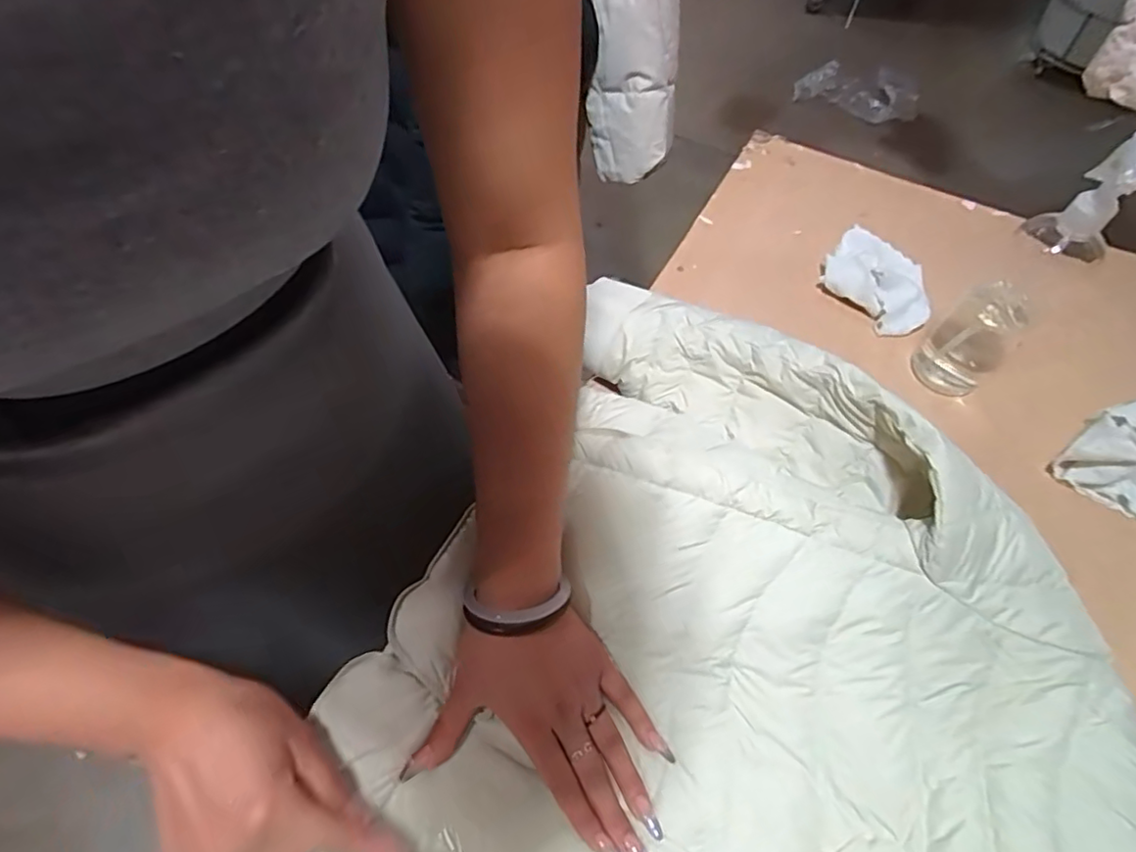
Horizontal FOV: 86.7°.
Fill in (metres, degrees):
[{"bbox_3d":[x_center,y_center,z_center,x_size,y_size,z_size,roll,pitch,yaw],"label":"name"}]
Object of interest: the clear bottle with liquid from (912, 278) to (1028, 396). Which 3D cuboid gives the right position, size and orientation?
[{"bbox_3d":[0.383,-0.083,0.572,0.077,0.099,0.062,-37,66,-23],"label":"clear bottle with liquid"}]

